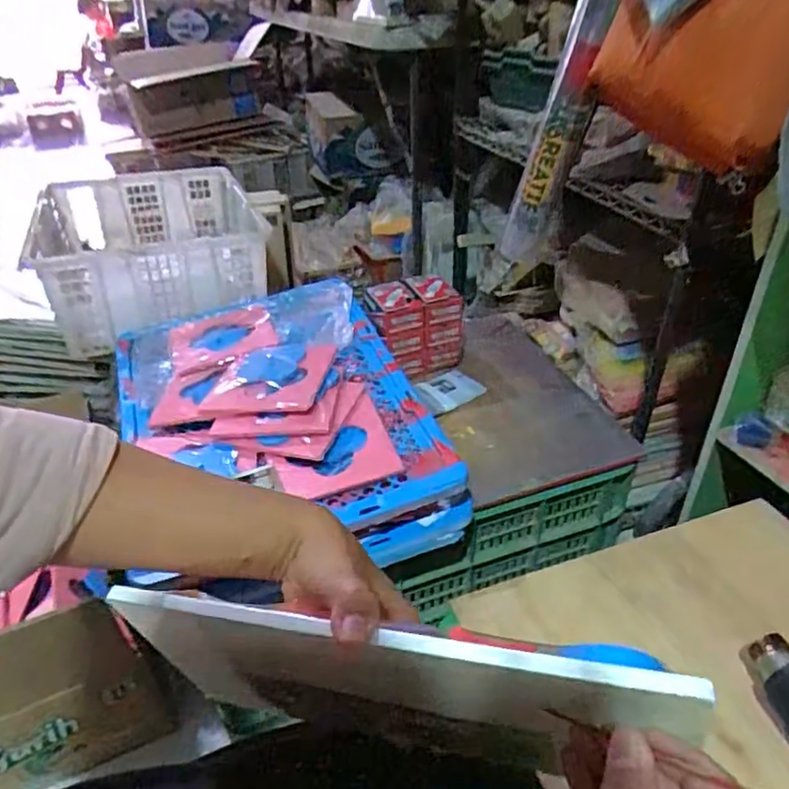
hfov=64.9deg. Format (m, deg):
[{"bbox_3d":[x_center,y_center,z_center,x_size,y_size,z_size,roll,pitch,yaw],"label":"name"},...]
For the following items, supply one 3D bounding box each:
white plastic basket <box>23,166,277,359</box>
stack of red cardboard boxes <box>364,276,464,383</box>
[{"bbox_3d":[-0.445,-0.278,1.143,0.363,0.150,0.512,-14,36,-14],"label":"white plastic basket"},{"bbox_3d":[0.027,-0.104,0.967,0.133,0.131,0.092,-16,37,-18],"label":"stack of red cardboard boxes"}]

